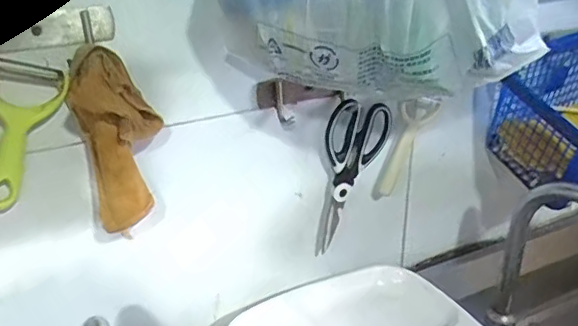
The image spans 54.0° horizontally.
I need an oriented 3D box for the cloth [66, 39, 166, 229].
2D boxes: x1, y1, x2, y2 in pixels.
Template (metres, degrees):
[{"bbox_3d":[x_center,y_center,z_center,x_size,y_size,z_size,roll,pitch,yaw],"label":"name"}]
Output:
[{"bbox_3d":[-0.154,-0.019,0.516,0.076,0.160,0.065,-12,28,-20],"label":"cloth"}]

